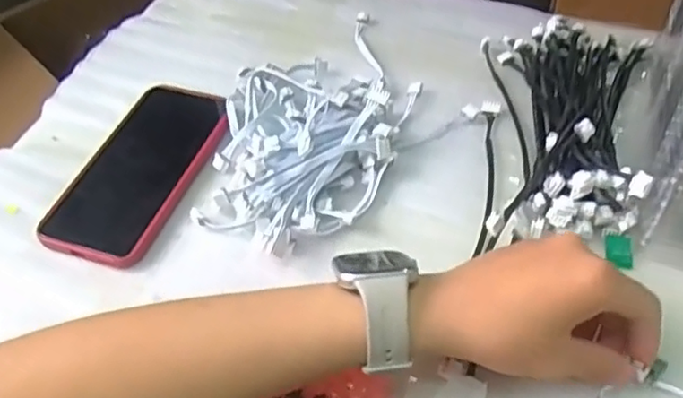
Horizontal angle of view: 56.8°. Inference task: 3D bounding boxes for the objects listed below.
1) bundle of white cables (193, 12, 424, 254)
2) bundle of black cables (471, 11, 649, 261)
[{"bbox_3d":[-0.019,-0.057,0.480,0.148,0.034,0.240,2,48,5],"label":"bundle of white cables"},{"bbox_3d":[0.170,-0.060,0.470,0.124,0.041,0.243,6,48,8],"label":"bundle of black cables"}]

